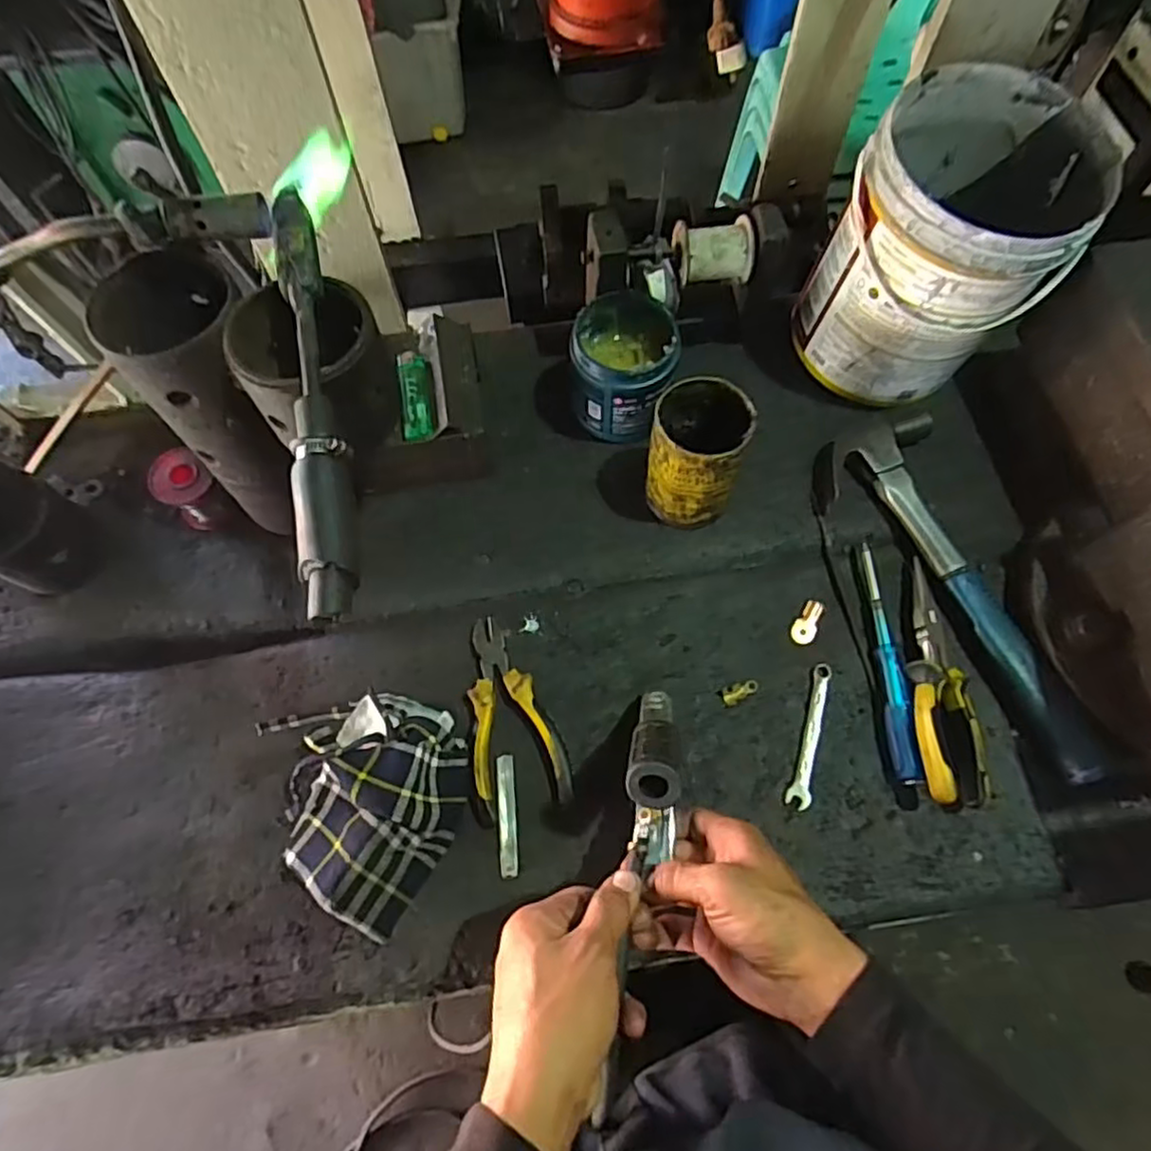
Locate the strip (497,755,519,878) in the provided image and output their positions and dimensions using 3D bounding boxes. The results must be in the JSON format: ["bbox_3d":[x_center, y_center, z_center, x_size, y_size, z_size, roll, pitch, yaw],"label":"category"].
[{"bbox_3d":[-0.052,0.182,0.521,0.013,0.004,0.087,-4,68,-1],"label":"strip"}]

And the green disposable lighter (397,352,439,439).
[{"bbox_3d":[-0.129,-0.150,0.561,0.028,0.009,0.081,-10,68,-3],"label":"green disposable lighter"}]

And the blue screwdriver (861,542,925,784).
[{"bbox_3d":[0.250,0.065,0.543,0.015,0.023,0.189,2,68,1],"label":"blue screwdriver"}]

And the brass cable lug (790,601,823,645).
[{"bbox_3d":[0.195,0.039,0.571,0.020,0.006,0.039,27,84,11],"label":"brass cable lug"}]

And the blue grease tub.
[{"bbox_3d":[0.043,-0.186,0.615,0.087,0.105,0.103,5,68,3],"label":"blue grease tub"}]

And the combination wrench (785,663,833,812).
[{"bbox_3d":[0.184,0.124,0.535,0.017,0.008,0.114,16,69,7],"label":"combination wrench"}]

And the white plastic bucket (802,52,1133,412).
[{"bbox_3d":[0.307,-0.270,0.585,0.174,0.202,0.177,30,71,12],"label":"white plastic bucket"}]

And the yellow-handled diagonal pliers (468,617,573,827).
[{"bbox_3d":[-0.052,0.108,0.540,0.074,0.017,0.151,-11,68,-4],"label":"yellow-handled diagonal pliers"}]

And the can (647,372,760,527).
[{"bbox_3d":[0.098,-0.100,0.569,0.076,0.113,0.083,6,68,3],"label":"can"}]

